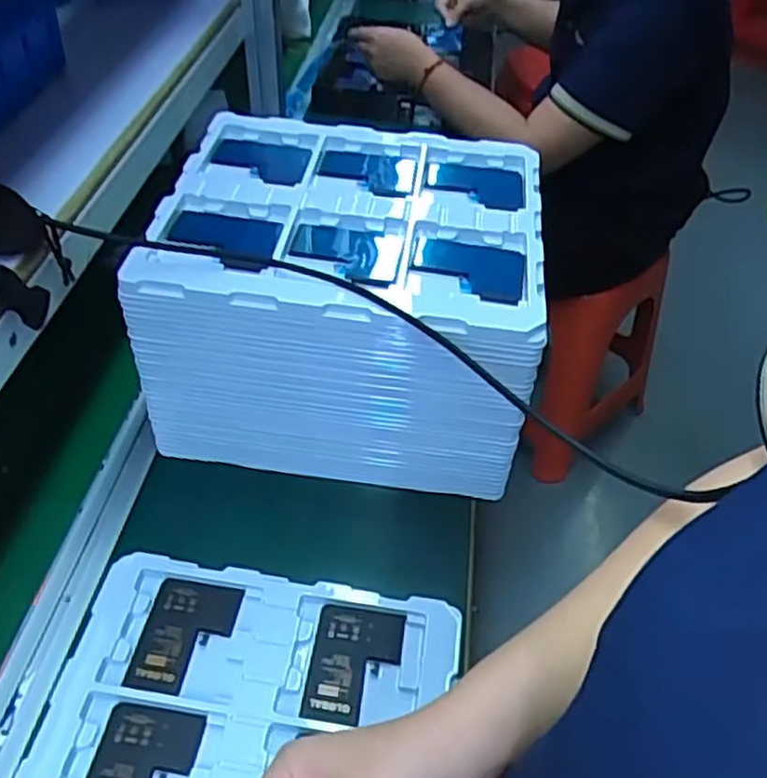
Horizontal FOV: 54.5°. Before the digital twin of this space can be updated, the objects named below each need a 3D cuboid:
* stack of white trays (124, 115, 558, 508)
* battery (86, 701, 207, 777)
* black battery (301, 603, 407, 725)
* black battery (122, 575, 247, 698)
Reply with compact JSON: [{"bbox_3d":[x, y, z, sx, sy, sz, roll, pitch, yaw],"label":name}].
[{"bbox_3d":[-0.030,-0.088,0.707,0.316,0.195,0.273,8,46,2],"label":"stack of white trays"},{"bbox_3d":[-0.164,0.257,0.495,0.066,0.005,0.089,8,46,3],"label":"battery"},{"bbox_3d":[-0.021,0.206,0.561,0.066,0.009,0.093,8,46,3],"label":"black battery"},{"bbox_3d":[-0.151,0.187,0.566,0.066,0.006,0.089,9,46,3],"label":"black battery"}]

